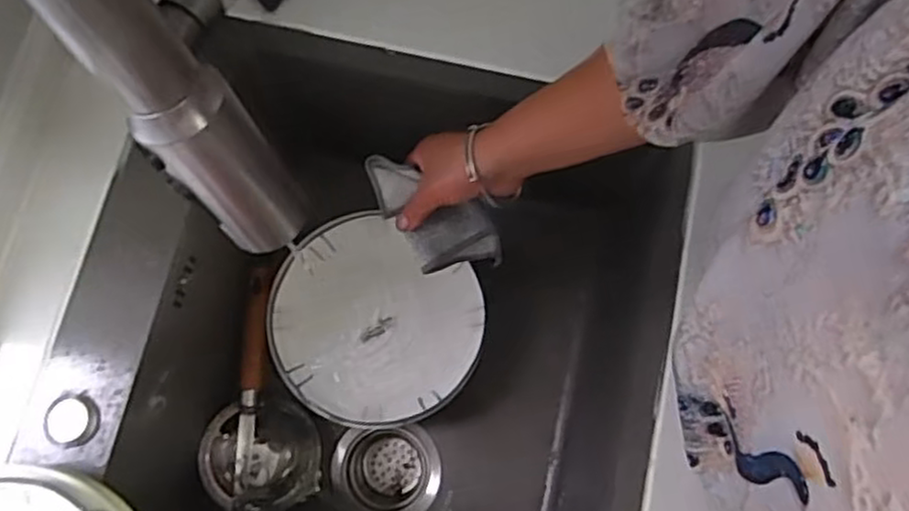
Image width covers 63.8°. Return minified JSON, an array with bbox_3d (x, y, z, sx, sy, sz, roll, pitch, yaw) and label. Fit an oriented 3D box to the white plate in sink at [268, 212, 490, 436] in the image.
[{"bbox_3d":[-0.081,0.068,0.718,0.203,0.040,0.189,0,76,-1],"label":"white plate in sink"}]

